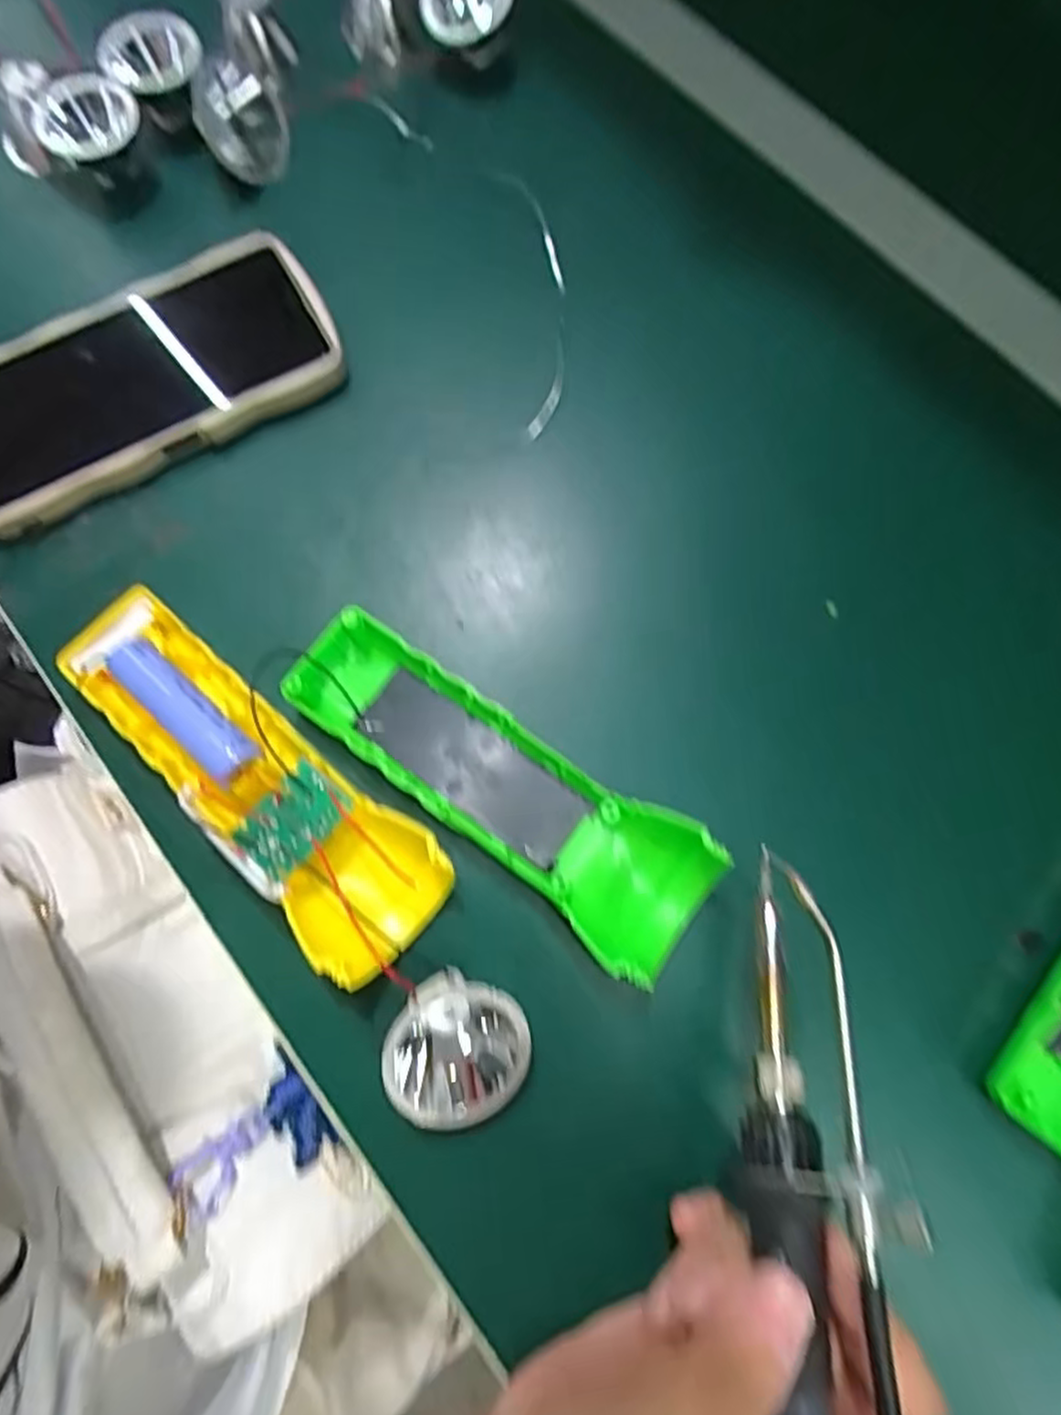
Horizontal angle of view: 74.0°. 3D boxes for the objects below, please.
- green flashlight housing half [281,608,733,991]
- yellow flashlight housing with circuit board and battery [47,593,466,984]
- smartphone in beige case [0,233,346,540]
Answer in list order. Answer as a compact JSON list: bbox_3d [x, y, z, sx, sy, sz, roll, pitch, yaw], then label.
[{"bbox_3d":[-0.014,0.027,0.245,0.161,0.024,0.049,34,76,9],"label":"green flashlight housing half"},{"bbox_3d":[-0.099,0.021,0.249,0.163,0.031,0.051,43,78,11],"label":"yellow flashlight housing with circuit board and battery"},{"bbox_3d":[-0.168,-0.140,0.298,0.165,0.018,0.081,-28,76,-8],"label":"smartphone in beige case"}]

